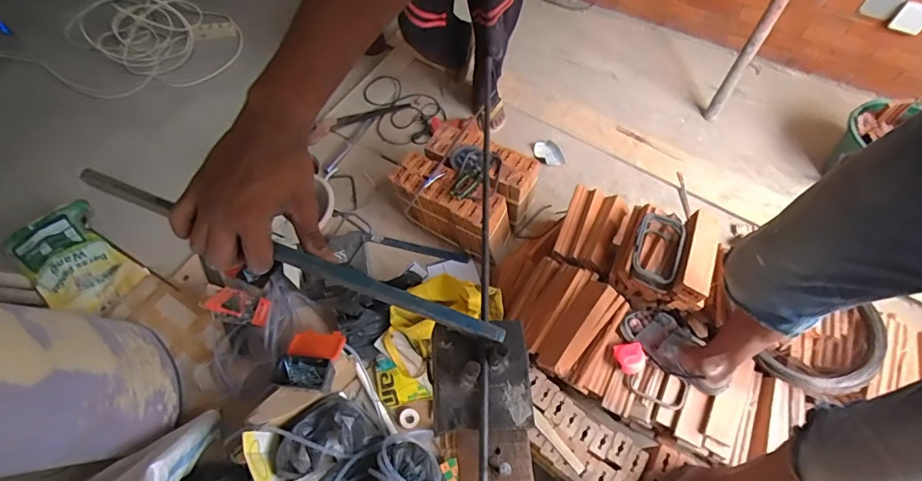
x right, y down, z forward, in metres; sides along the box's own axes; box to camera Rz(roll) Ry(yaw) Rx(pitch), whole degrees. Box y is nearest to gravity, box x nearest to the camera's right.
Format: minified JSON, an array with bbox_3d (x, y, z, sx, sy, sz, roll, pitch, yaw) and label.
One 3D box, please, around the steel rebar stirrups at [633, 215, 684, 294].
[{"bbox_3d":[0.465,0.021,1.113,0.105,0.029,0.204,18,63,12],"label":"steel rebar stirrups"}]

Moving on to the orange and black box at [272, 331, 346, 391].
[{"bbox_3d":[-0.390,0.300,1.203,0.155,0.054,0.154,3,61,5],"label":"orange and black box"}]

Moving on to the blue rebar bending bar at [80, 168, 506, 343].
[{"bbox_3d":[-0.142,0.012,0.390,0.372,0.020,0.017,21,63,3],"label":"blue rebar bending bar"}]

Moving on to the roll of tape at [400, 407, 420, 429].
[{"bbox_3d":[-0.138,0.478,1.268,0.053,0.019,0.051,-1,61,1],"label":"roll of tape"}]

